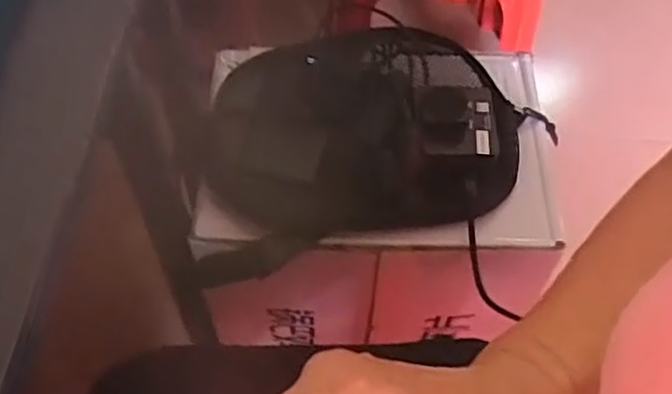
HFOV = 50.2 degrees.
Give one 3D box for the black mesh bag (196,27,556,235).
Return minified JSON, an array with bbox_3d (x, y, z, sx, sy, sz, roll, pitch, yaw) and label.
[{"bbox_3d":[0.035,-0.068,0.646,0.306,0.061,0.210,-1,57,-2],"label":"black mesh bag"}]

